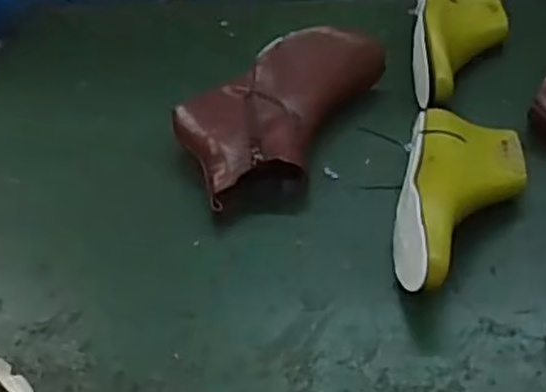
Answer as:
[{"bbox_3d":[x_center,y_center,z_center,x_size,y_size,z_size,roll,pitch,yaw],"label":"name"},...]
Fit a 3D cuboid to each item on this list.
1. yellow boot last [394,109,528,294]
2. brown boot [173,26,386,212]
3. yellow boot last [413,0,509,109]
[{"bbox_3d":[0.173,0.003,0.670,0.109,0.076,0.231,7,45,15],"label":"yellow boot last"},{"bbox_3d":[-0.005,-0.104,0.797,0.151,0.096,0.257,20,50,26],"label":"brown boot"},{"bbox_3d":[0.225,-0.187,0.866,0.112,0.069,0.238,4,45,12],"label":"yellow boot last"}]

